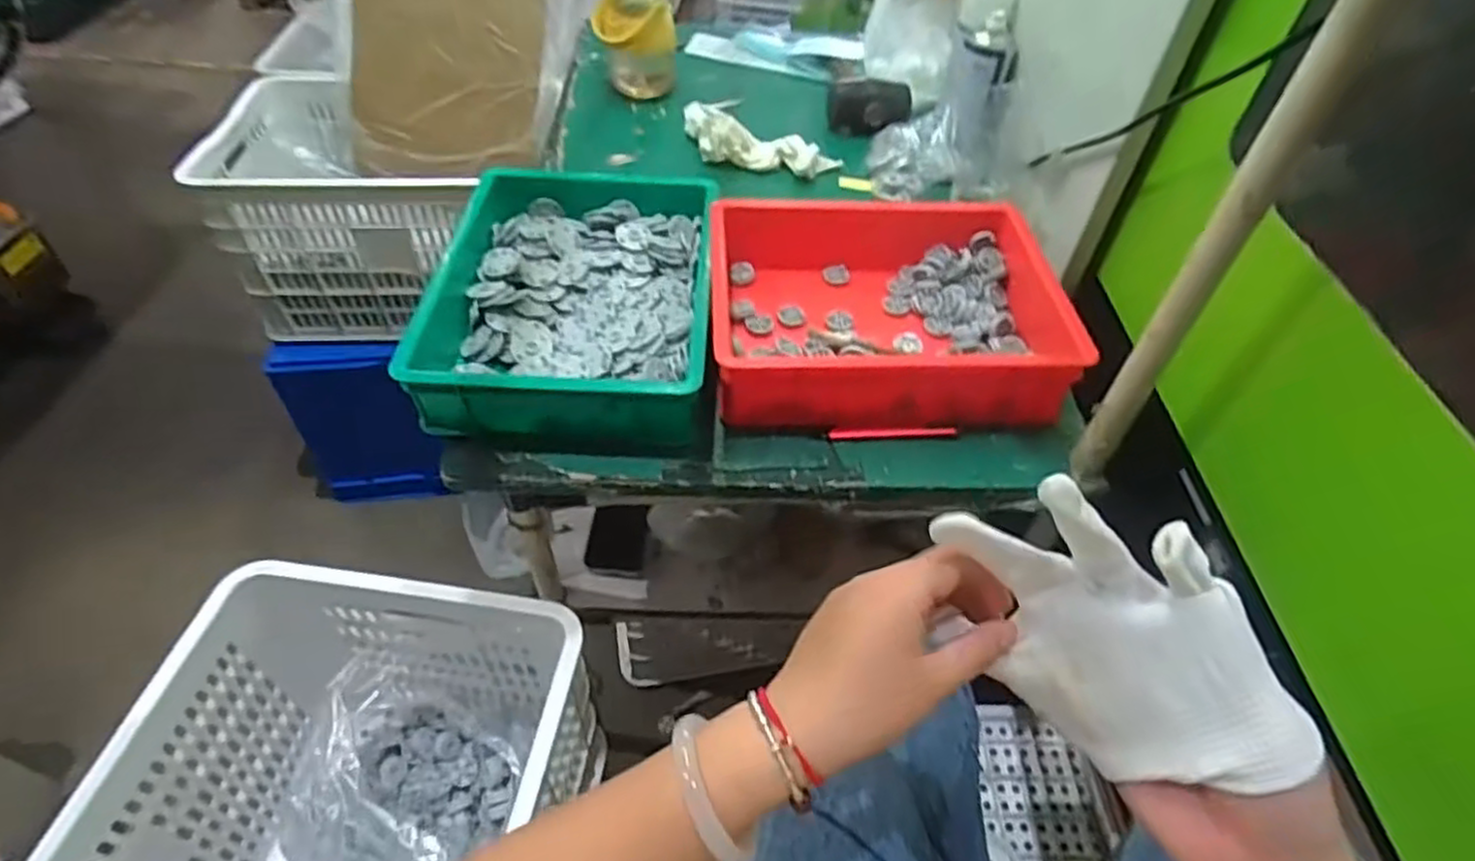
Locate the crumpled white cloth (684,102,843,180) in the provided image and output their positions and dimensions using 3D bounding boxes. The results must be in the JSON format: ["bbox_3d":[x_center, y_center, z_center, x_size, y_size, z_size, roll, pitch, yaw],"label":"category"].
[{"bbox_3d":[0.012,-0.424,1.087,0.258,0.057,0.102,25,52,18],"label":"crumpled white cloth"}]

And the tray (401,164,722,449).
[{"bbox_3d":[-0.170,-0.151,0.794,0.282,0.068,0.380,0,49,-2],"label":"tray"}]

